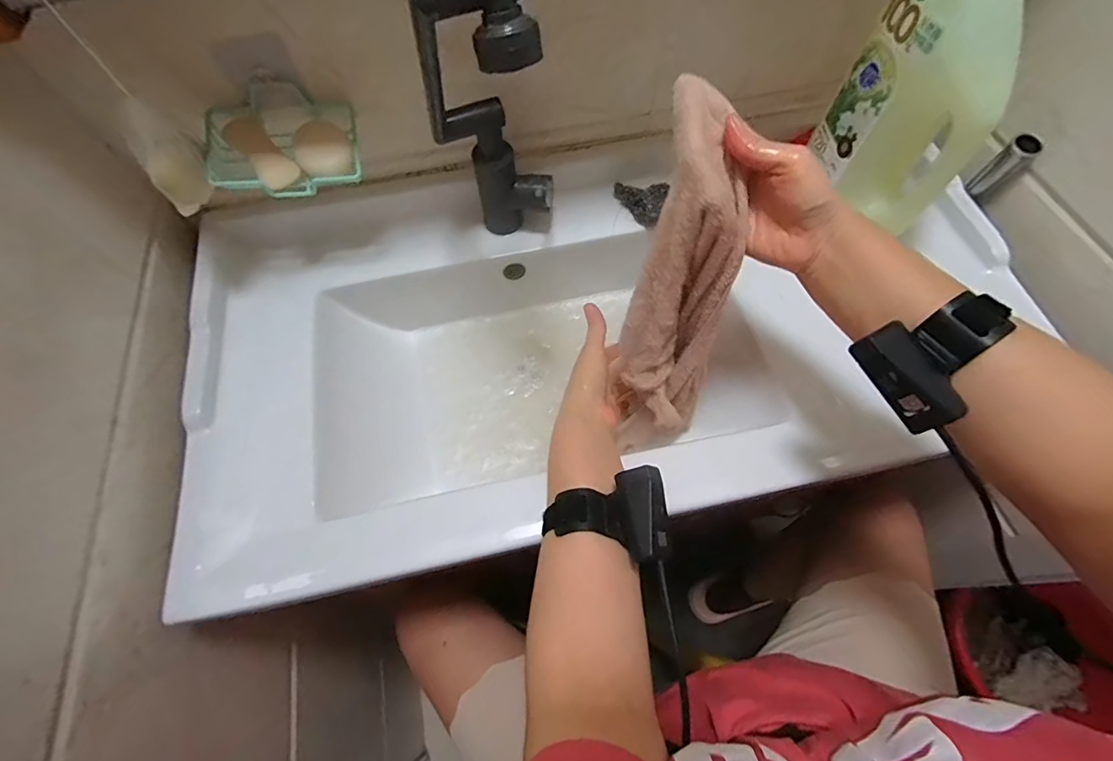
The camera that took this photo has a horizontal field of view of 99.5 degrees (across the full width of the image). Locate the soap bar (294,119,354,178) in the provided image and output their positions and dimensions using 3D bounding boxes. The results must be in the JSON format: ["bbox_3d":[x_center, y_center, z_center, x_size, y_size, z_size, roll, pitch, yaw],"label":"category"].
[{"bbox_3d":[-0.241,-0.240,0.488,0.053,0.020,0.062,-25,66,-10],"label":"soap bar"}]

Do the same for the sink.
[{"bbox_3d":[0.062,-0.056,0.584,0.892,0.166,0.450,-11,65,-3],"label":"sink"}]

